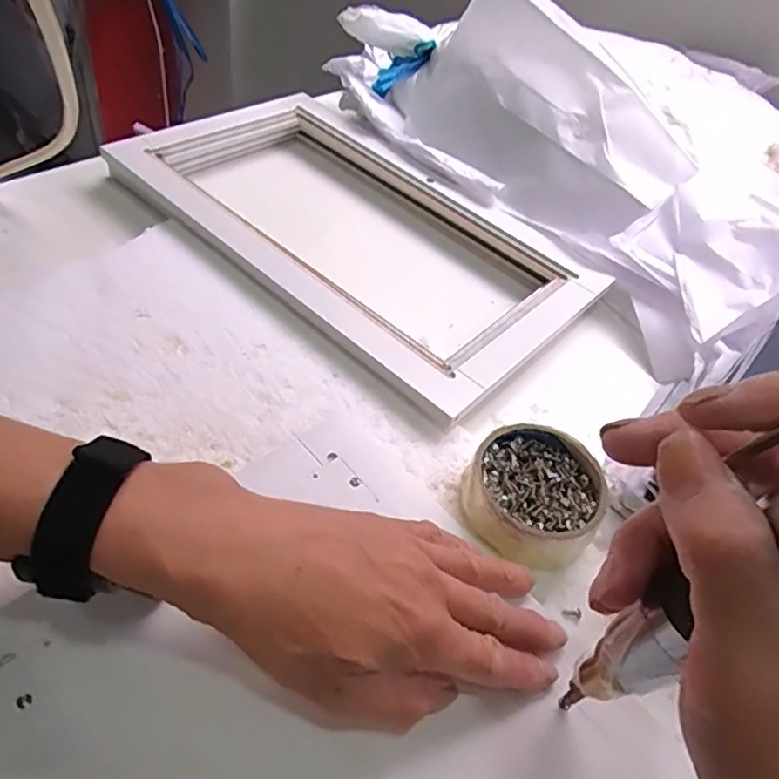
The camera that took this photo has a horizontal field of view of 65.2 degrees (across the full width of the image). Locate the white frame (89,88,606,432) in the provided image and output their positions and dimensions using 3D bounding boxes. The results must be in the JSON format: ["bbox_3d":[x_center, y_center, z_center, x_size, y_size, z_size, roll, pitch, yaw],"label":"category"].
[{"bbox_3d":[-0.022,-0.154,0.578,0.416,0.034,0.281,40,51,23],"label":"white frame"}]

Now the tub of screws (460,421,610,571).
[{"bbox_3d":[0.090,0.067,0.384,0.084,0.035,0.091,37,51,21],"label":"tub of screws"}]

